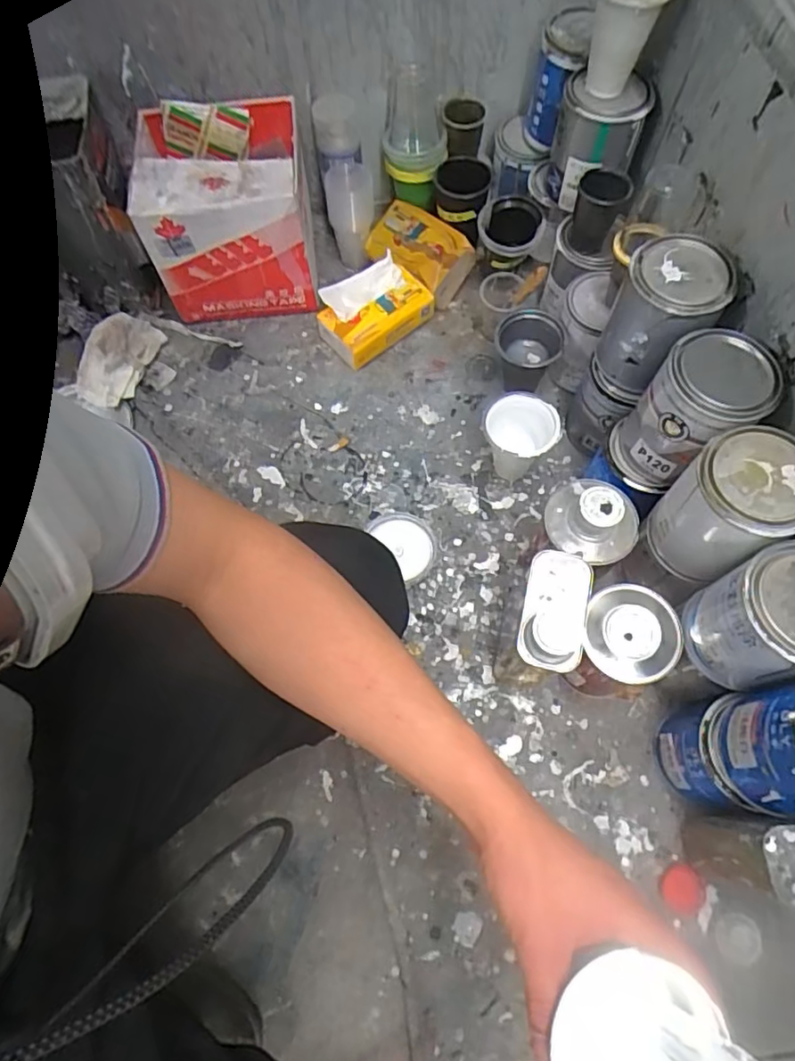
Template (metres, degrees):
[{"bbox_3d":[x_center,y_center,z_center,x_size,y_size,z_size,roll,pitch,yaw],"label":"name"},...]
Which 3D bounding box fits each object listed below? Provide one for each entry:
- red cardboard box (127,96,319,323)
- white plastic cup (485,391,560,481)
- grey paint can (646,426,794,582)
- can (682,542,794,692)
[{"bbox_3d":[-0.247,-0.469,0.900,0.225,0.198,0.234,-8,68,-3],"label":"red cardboard box"},{"bbox_3d":[0.156,-0.112,0.791,0.084,0.117,0.079,0,68,1],"label":"white plastic cup"},{"bbox_3d":[0.326,-0.023,0.592,0.109,0.137,0.105,-34,71,-12],"label":"grey paint can"},{"bbox_3d":[0.339,0.081,0.549,0.107,0.137,0.100,0,68,1],"label":"can"}]

